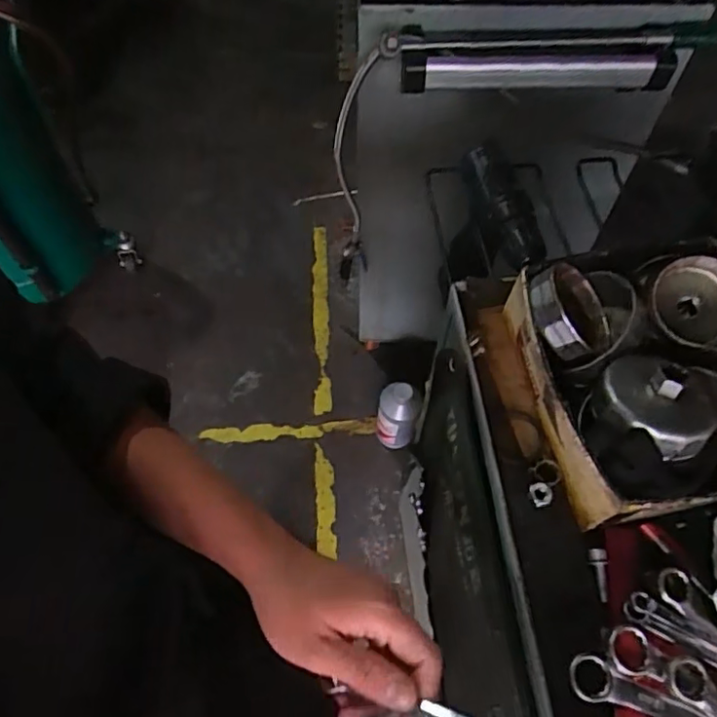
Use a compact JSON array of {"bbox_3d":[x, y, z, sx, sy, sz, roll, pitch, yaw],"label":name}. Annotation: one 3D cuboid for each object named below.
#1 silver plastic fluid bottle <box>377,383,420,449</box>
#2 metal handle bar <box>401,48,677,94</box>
[{"bbox_3d":[0.091,0.137,1.379,0.092,0.224,0.087,6,61,2],"label":"silver plastic fluid bottle"},{"bbox_3d":[0.232,-0.378,0.770,0.346,0.058,0.049,-1,61,-2],"label":"metal handle bar"}]

